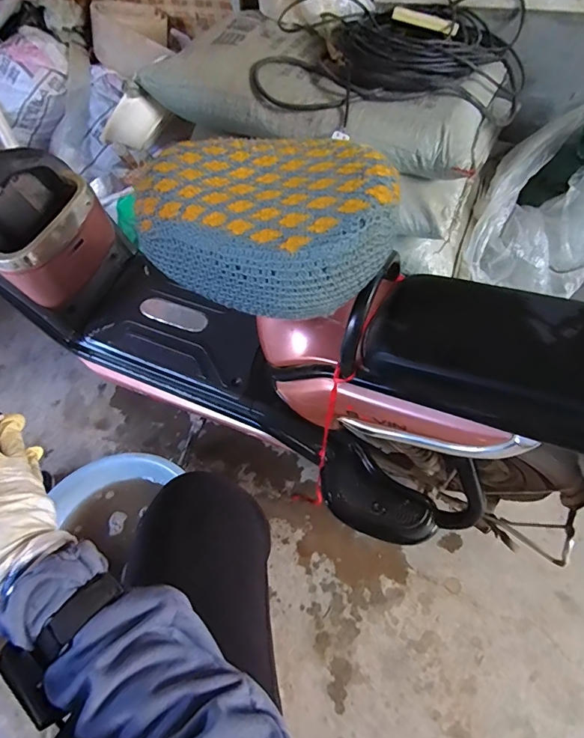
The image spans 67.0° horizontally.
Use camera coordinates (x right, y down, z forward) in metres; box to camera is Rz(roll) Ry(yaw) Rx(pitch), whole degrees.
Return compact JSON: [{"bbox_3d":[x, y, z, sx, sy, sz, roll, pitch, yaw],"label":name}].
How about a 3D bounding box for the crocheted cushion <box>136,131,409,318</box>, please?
[{"bbox_3d":[-0.031,-0.168,0.487,0.281,0.111,0.172,20,56,19],"label":"crocheted cushion"}]

